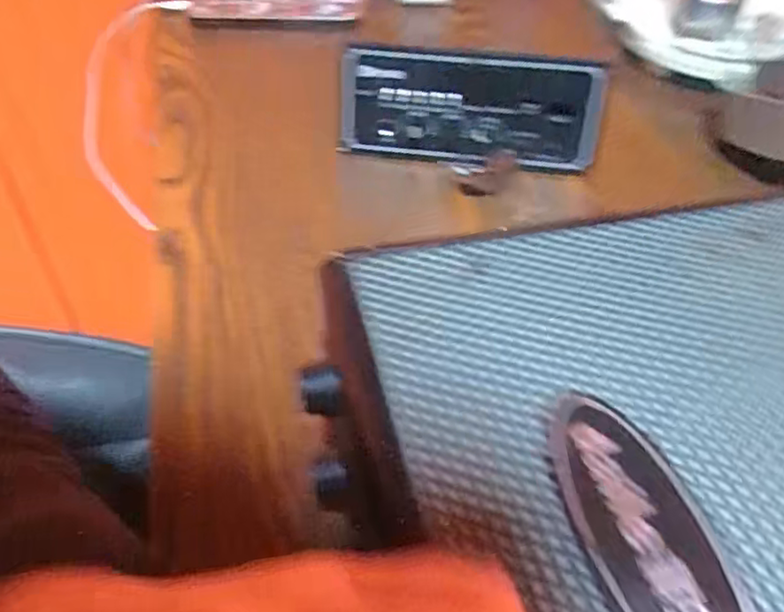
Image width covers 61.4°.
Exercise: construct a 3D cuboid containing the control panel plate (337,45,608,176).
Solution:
[{"bbox_3d":[0.043,-0.108,0.366,0.143,0.063,0.015,6,45,5],"label":"control panel plate"}]

